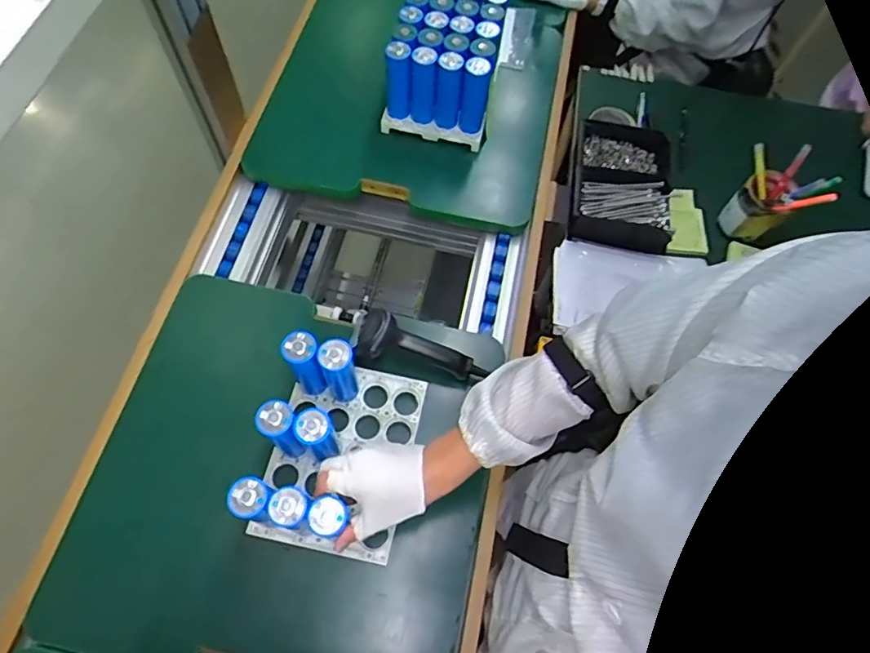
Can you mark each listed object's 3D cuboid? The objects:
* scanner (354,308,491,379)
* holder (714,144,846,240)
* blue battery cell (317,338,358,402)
[{"bbox_3d":[-0.022,0.035,0.745,0.183,0.055,0.062,20,65,6],"label":"scanner"},{"bbox_3d":[0.531,-0.209,0.872,0.093,0.143,0.119,3,65,-2],"label":"holder"},{"bbox_3d":[-0.118,0.058,0.683,0.038,0.129,0.035,1,65,-3],"label":"blue battery cell"}]

